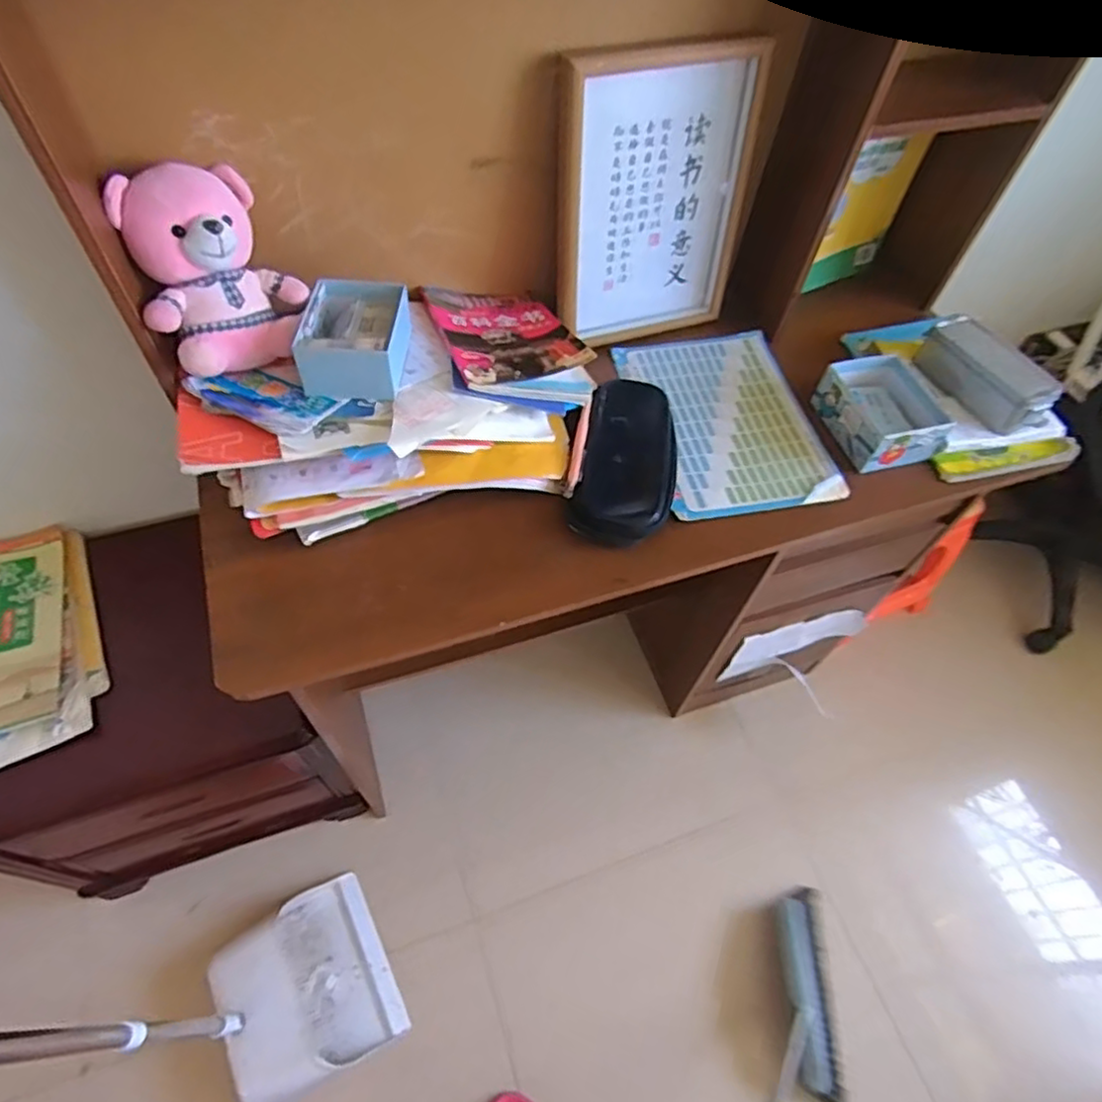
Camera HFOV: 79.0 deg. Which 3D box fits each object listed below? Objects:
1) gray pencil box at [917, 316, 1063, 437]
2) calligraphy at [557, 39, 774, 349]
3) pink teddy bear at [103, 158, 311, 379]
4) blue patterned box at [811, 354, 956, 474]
[{"bbox_3d":[0.527,-0.219,0.813,0.078,0.054,0.162,-30,64,-21],"label":"gray pencil box"},{"bbox_3d":[0.123,-0.398,0.780,0.238,0.315,0.022,-18,52,-15],"label":"calligraphy"},{"bbox_3d":[-0.317,-0.262,0.631,0.142,0.148,0.119,-30,64,-21],"label":"pink teddy bear"},{"bbox_3d":[0.394,-0.167,0.801,0.115,0.050,0.134,-11,59,-11],"label":"blue patterned box"}]

